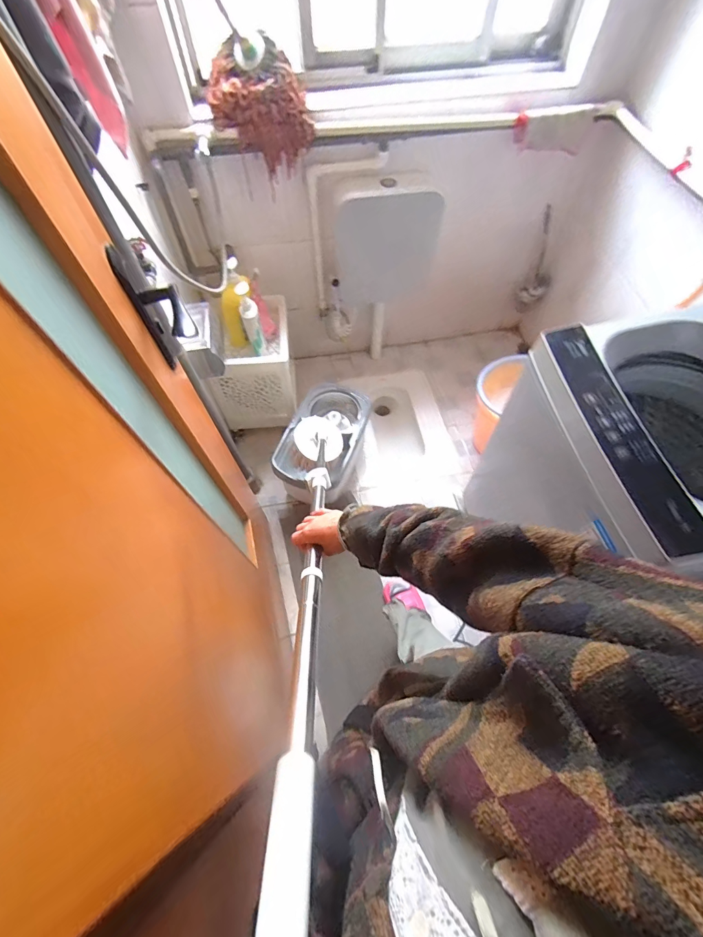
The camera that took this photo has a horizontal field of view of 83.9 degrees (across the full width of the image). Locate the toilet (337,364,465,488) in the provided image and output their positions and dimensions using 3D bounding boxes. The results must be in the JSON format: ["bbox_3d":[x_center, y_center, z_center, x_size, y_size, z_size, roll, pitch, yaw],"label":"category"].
[{"bbox_3d":[0.225,-0.184,1.964,0.476,0.174,0.620,-7,64,-4],"label":"toilet"}]

